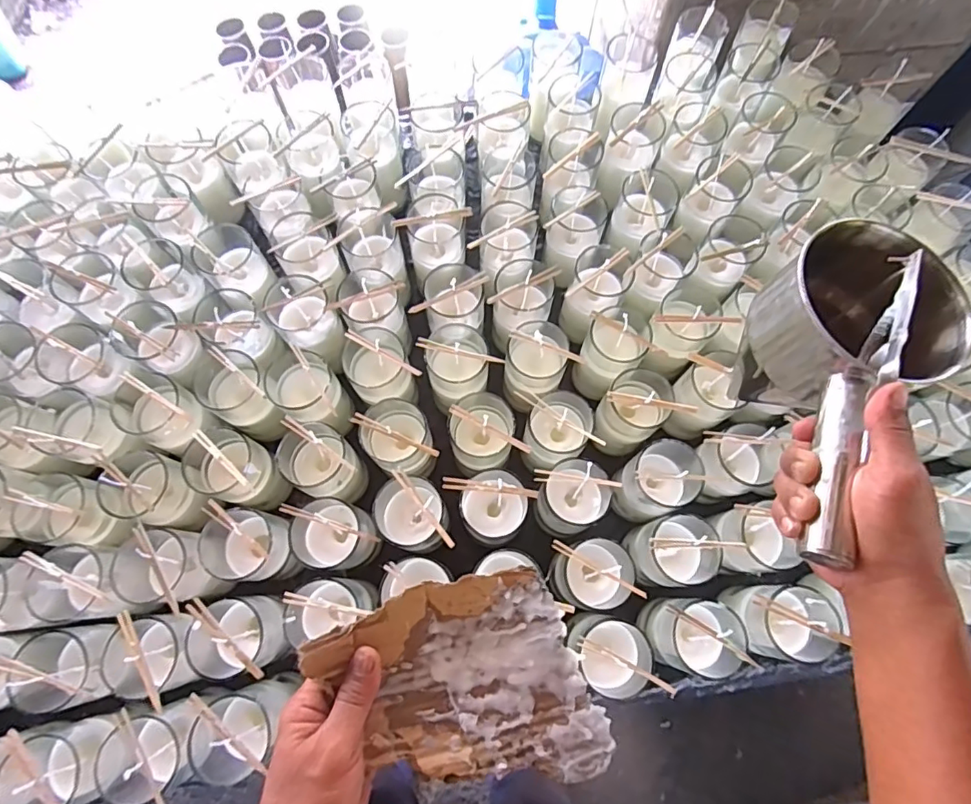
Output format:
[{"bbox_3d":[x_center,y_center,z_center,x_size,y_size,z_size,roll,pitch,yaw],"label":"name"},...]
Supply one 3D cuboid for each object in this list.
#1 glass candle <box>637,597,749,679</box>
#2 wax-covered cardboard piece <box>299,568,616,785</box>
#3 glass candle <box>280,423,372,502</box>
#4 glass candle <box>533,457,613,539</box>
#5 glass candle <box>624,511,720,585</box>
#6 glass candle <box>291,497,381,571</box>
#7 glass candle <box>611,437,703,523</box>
[{"bbox_3d":[0.196,0.222,0.503,0.074,0.095,0.064,15,72,6],"label":"glass candle"},{"bbox_3d":[-0.016,0.185,0.346,0.172,0.041,0.127,-10,72,-3],"label":"wax-covered cardboard piece"},{"bbox_3d":[-0.171,0.066,0.564,0.086,0.096,0.069,33,75,11],"label":"glass candle"},{"bbox_3d":[0.091,0.106,0.570,0.068,0.088,0.069,0,72,1],"label":"glass candle"},{"bbox_3d":[0.186,0.153,0.547,0.079,0.106,0.067,-2,72,0],"label":"glass candle"},{"bbox_3d":[-0.153,0.138,0.544,0.067,0.122,0.066,0,72,1],"label":"glass candle"},{"bbox_3d":[0.180,0.087,0.568,0.077,0.098,0.073,-40,76,-12],"label":"glass candle"}]

